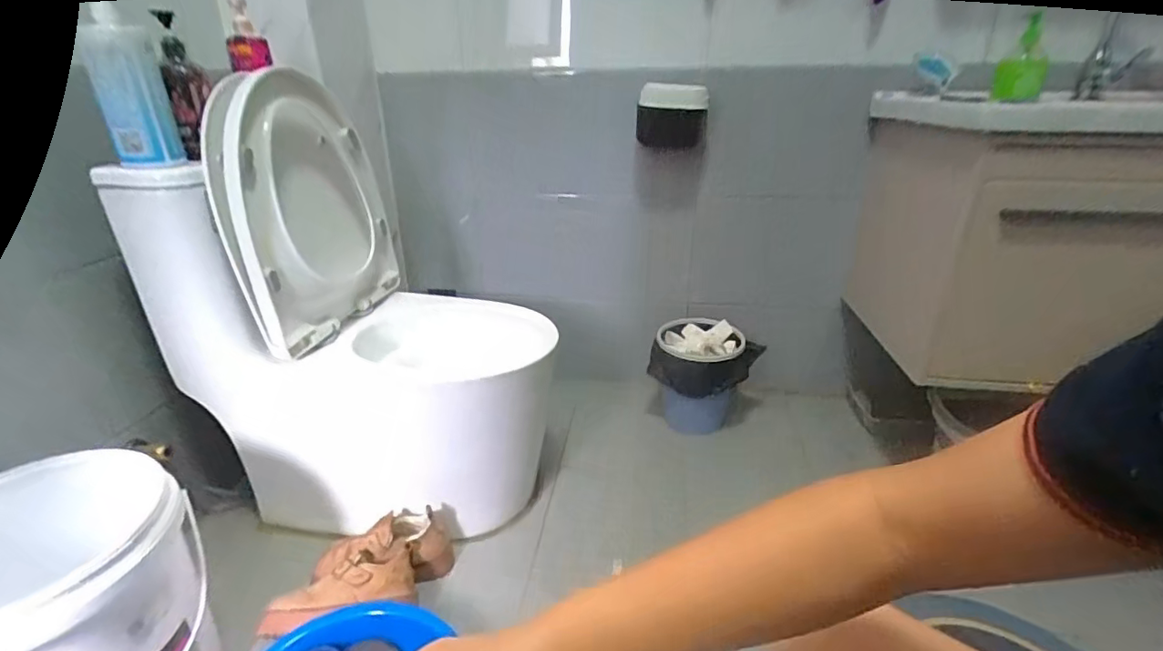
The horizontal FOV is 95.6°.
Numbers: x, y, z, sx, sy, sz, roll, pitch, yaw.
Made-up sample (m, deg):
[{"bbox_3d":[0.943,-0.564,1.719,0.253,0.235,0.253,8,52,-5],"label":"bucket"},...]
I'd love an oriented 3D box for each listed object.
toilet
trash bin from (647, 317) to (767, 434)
[{"bbox_3d":[-0.400,-0.020,1.050,0.600,0.764,0.394,4,25,10],"label":"toilet"},{"bbox_3d":[0.312,0.142,1.398,0.268,0.260,0.215,1,25,5],"label":"trash bin"}]

